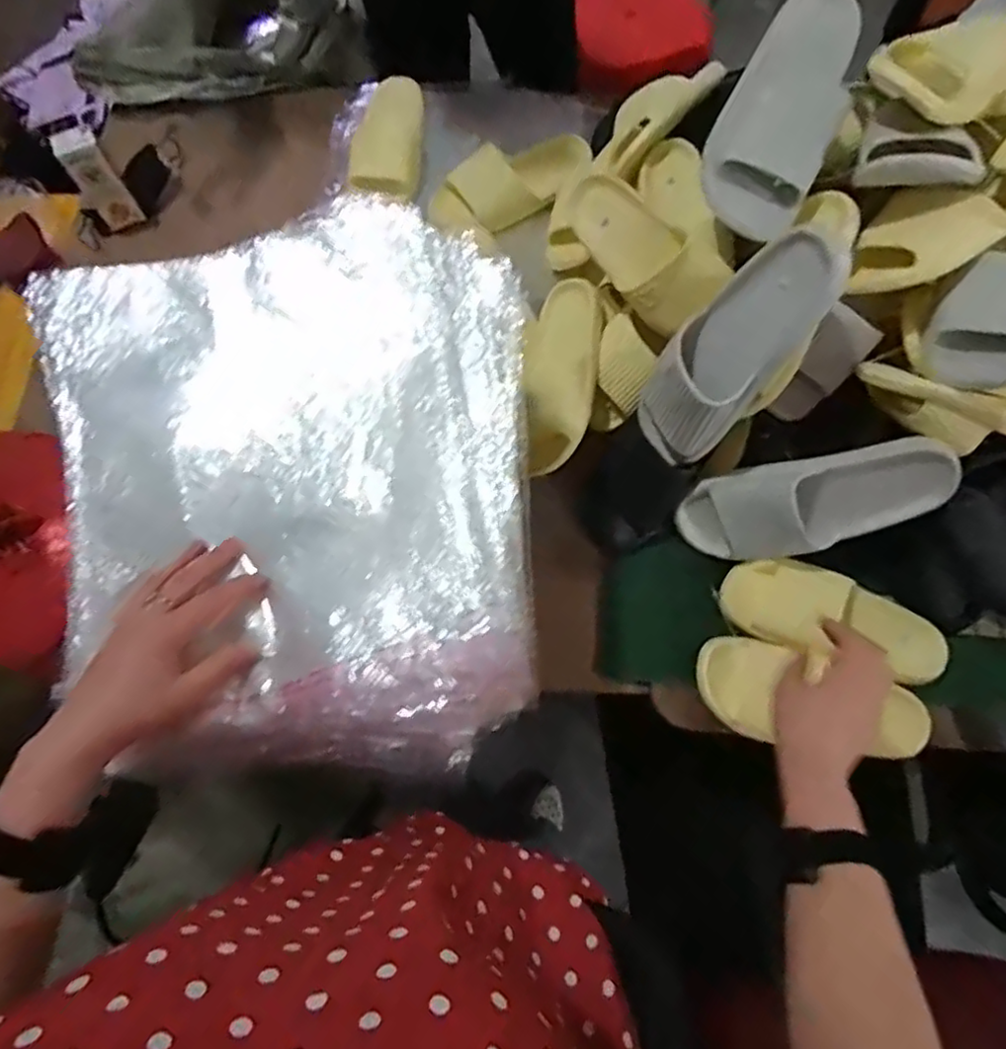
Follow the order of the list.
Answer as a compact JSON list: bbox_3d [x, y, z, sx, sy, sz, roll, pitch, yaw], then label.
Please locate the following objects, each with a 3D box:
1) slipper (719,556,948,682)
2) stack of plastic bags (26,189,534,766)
[{"bbox_3d":[0.395,0.117,0.757,0.259,0.064,0.096,19,73,2],"label":"slipper"},{"bbox_3d":[-0.168,-0.042,0.524,0.367,0.088,0.429,-2,72,1],"label":"stack of plastic bags"}]

